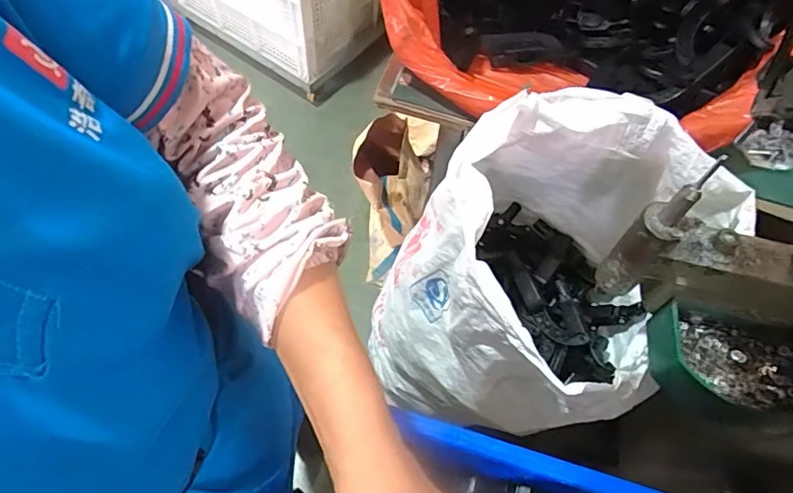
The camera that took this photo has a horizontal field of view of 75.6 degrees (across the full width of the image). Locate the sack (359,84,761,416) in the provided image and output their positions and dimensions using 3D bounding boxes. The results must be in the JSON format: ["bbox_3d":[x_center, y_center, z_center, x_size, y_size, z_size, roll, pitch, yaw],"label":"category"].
[{"bbox_3d":[0.174,0.011,0.646,0.330,0.327,0.312,-37,69,-21],"label":"sack"}]

